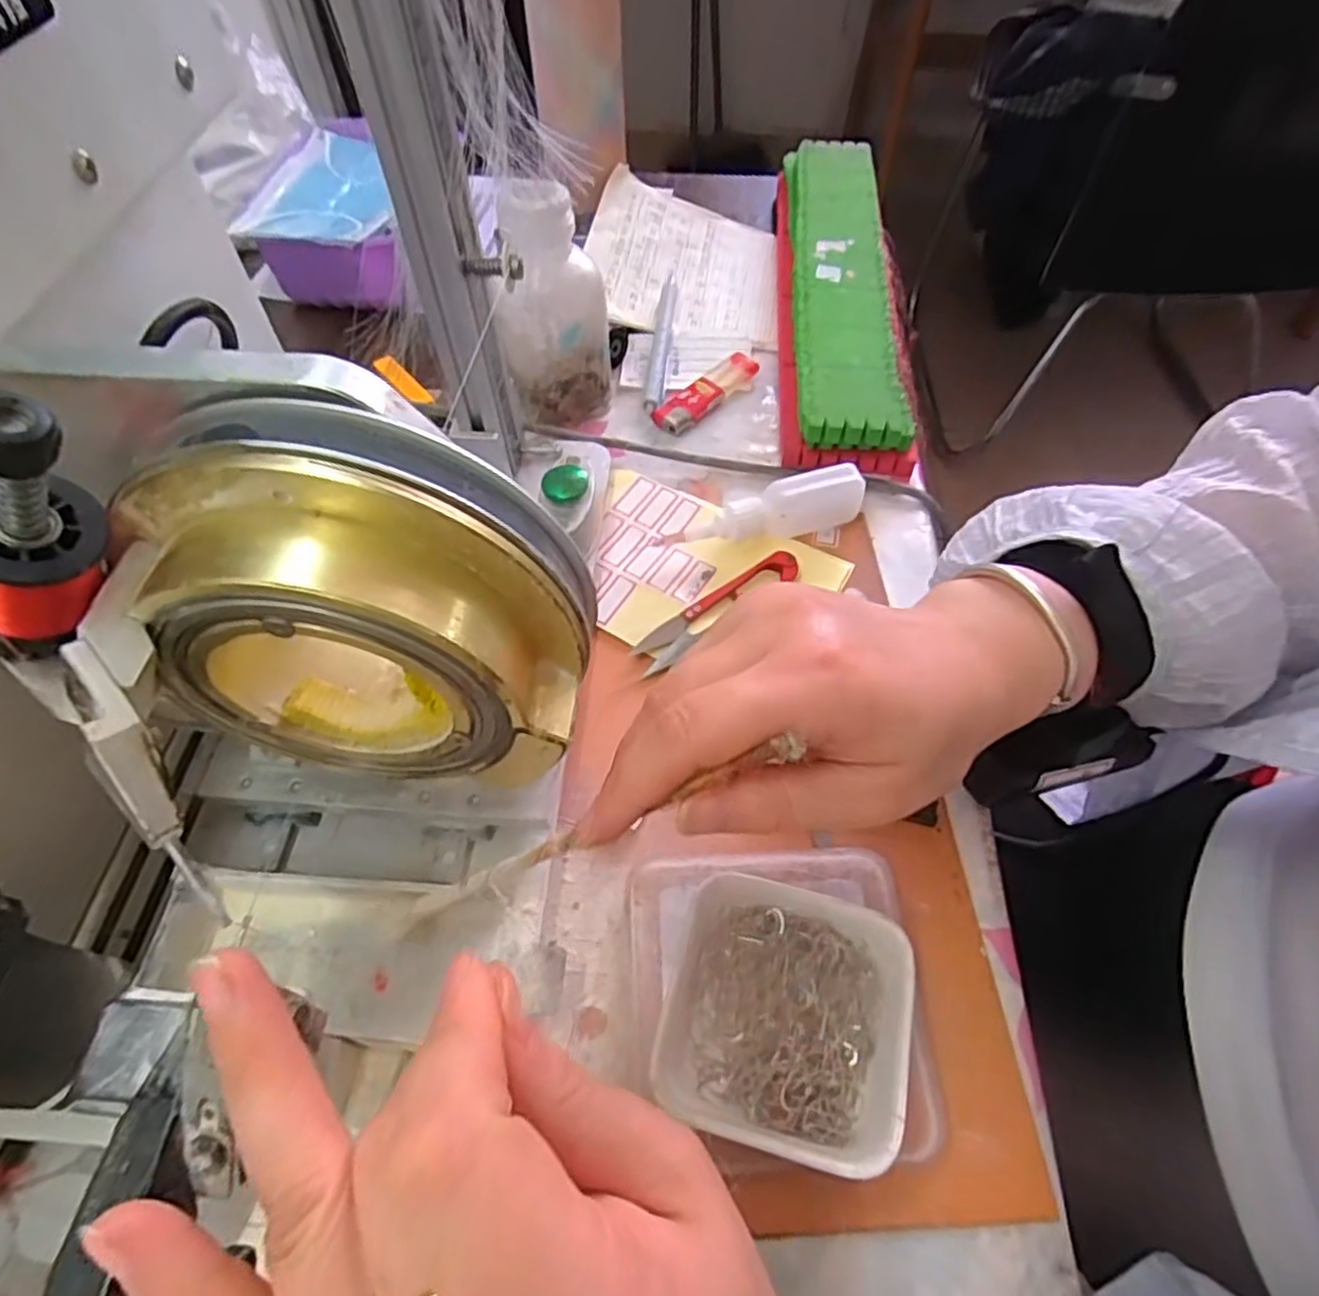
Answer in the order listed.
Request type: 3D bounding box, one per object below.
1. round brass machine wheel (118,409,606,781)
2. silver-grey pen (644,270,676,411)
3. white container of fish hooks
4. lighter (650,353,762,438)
[{"bbox_3d":[-0.070,-0.008,0.184,0.100,0.095,0.042,4,56,3],"label":"round brass machine wheel"},{"bbox_3d":[0.002,-0.215,0.494,0.013,0.016,0.135,5,56,3],"label":"silver-grey pen"},{"bbox_3d":[0.044,0.129,0.258,0.079,0.032,0.082,16,57,10],"label":"white container of fish hooks"},{"bbox_3d":[0.031,-0.166,0.469,0.086,0.008,0.025,-37,64,-22],"label":"lighter"}]

